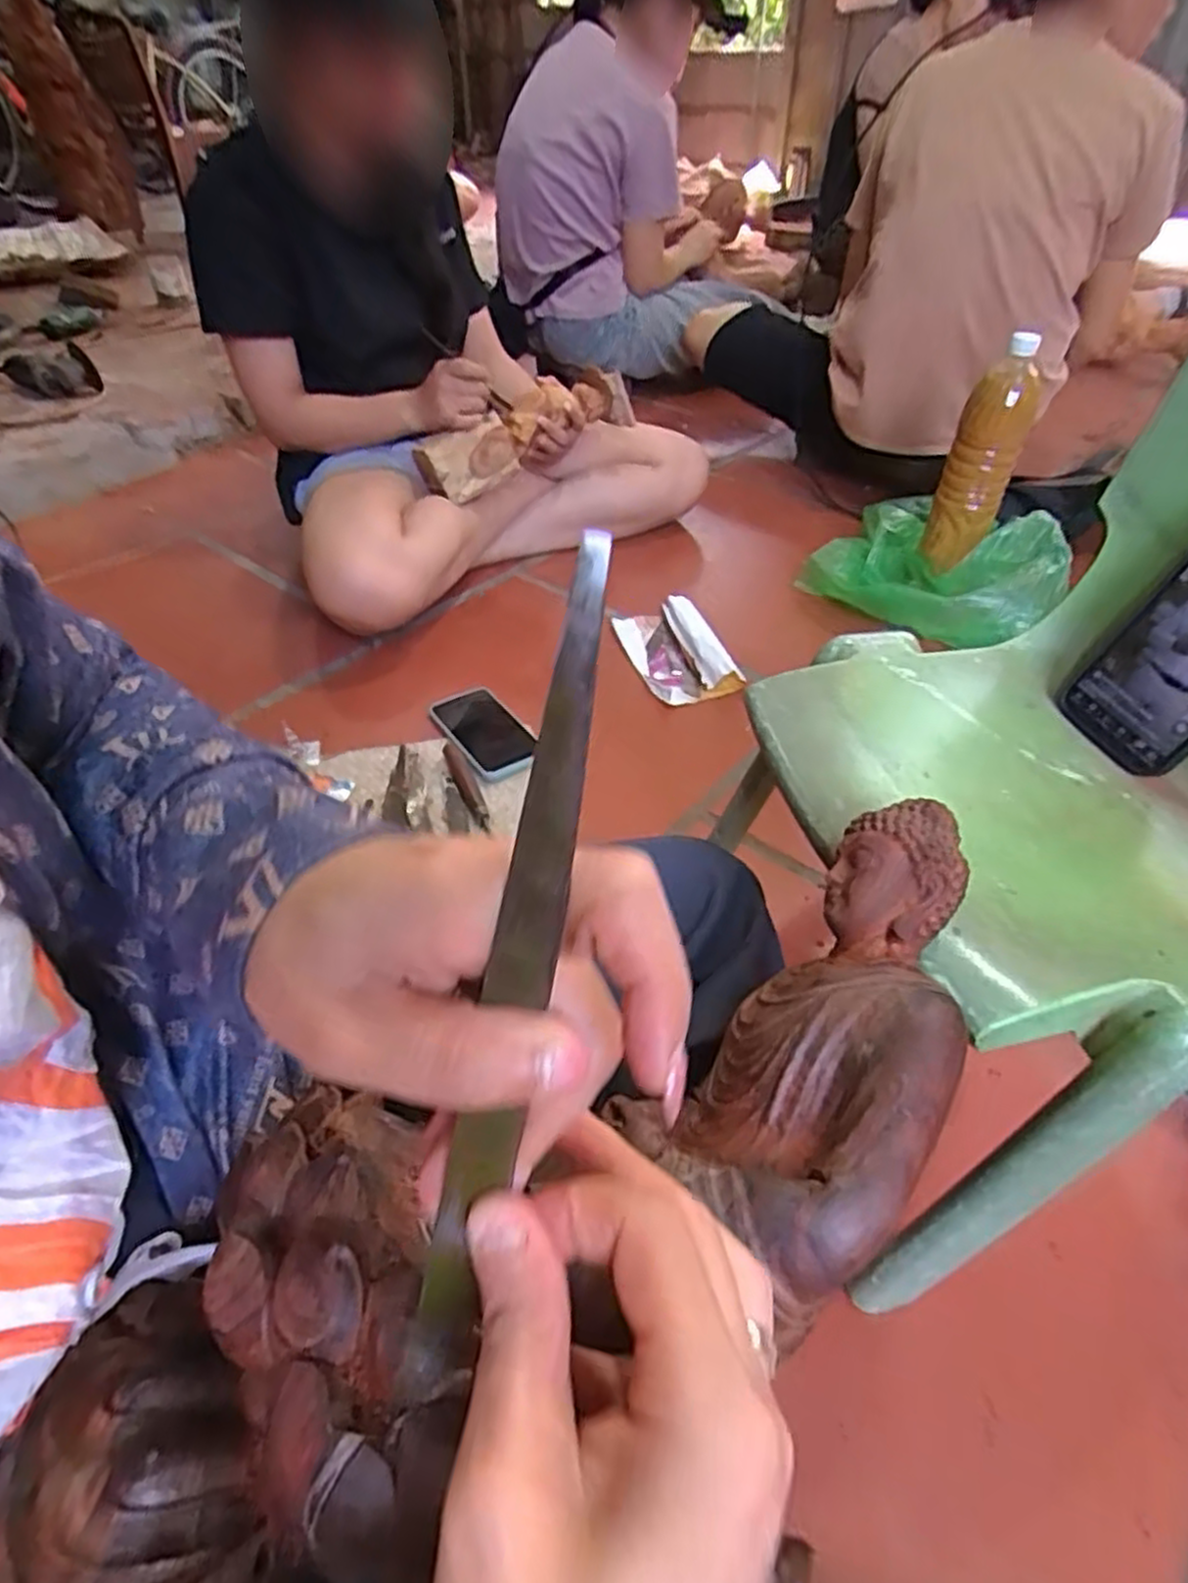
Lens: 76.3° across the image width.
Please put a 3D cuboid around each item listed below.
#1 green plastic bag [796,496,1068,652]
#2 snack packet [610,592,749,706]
[{"bbox_3d":[0.476,-0.325,1.033,0.313,0.099,0.308,32,52,29],"label":"green plastic bag"},{"bbox_3d":[0.104,-0.192,0.972,0.107,0.023,0.203,-10,45,-10],"label":"snack packet"}]

